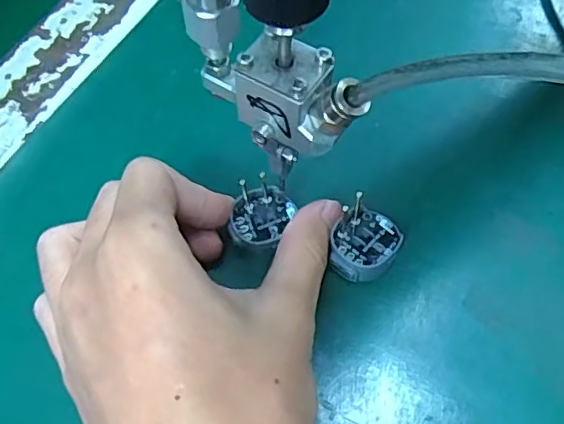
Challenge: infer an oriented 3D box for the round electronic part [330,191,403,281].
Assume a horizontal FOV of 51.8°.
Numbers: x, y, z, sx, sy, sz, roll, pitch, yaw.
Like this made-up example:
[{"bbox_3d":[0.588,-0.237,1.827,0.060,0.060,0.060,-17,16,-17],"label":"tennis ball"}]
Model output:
[{"bbox_3d":[0.031,0.013,0.227,0.025,0.011,0.030,32,66,18],"label":"round electronic part"}]

